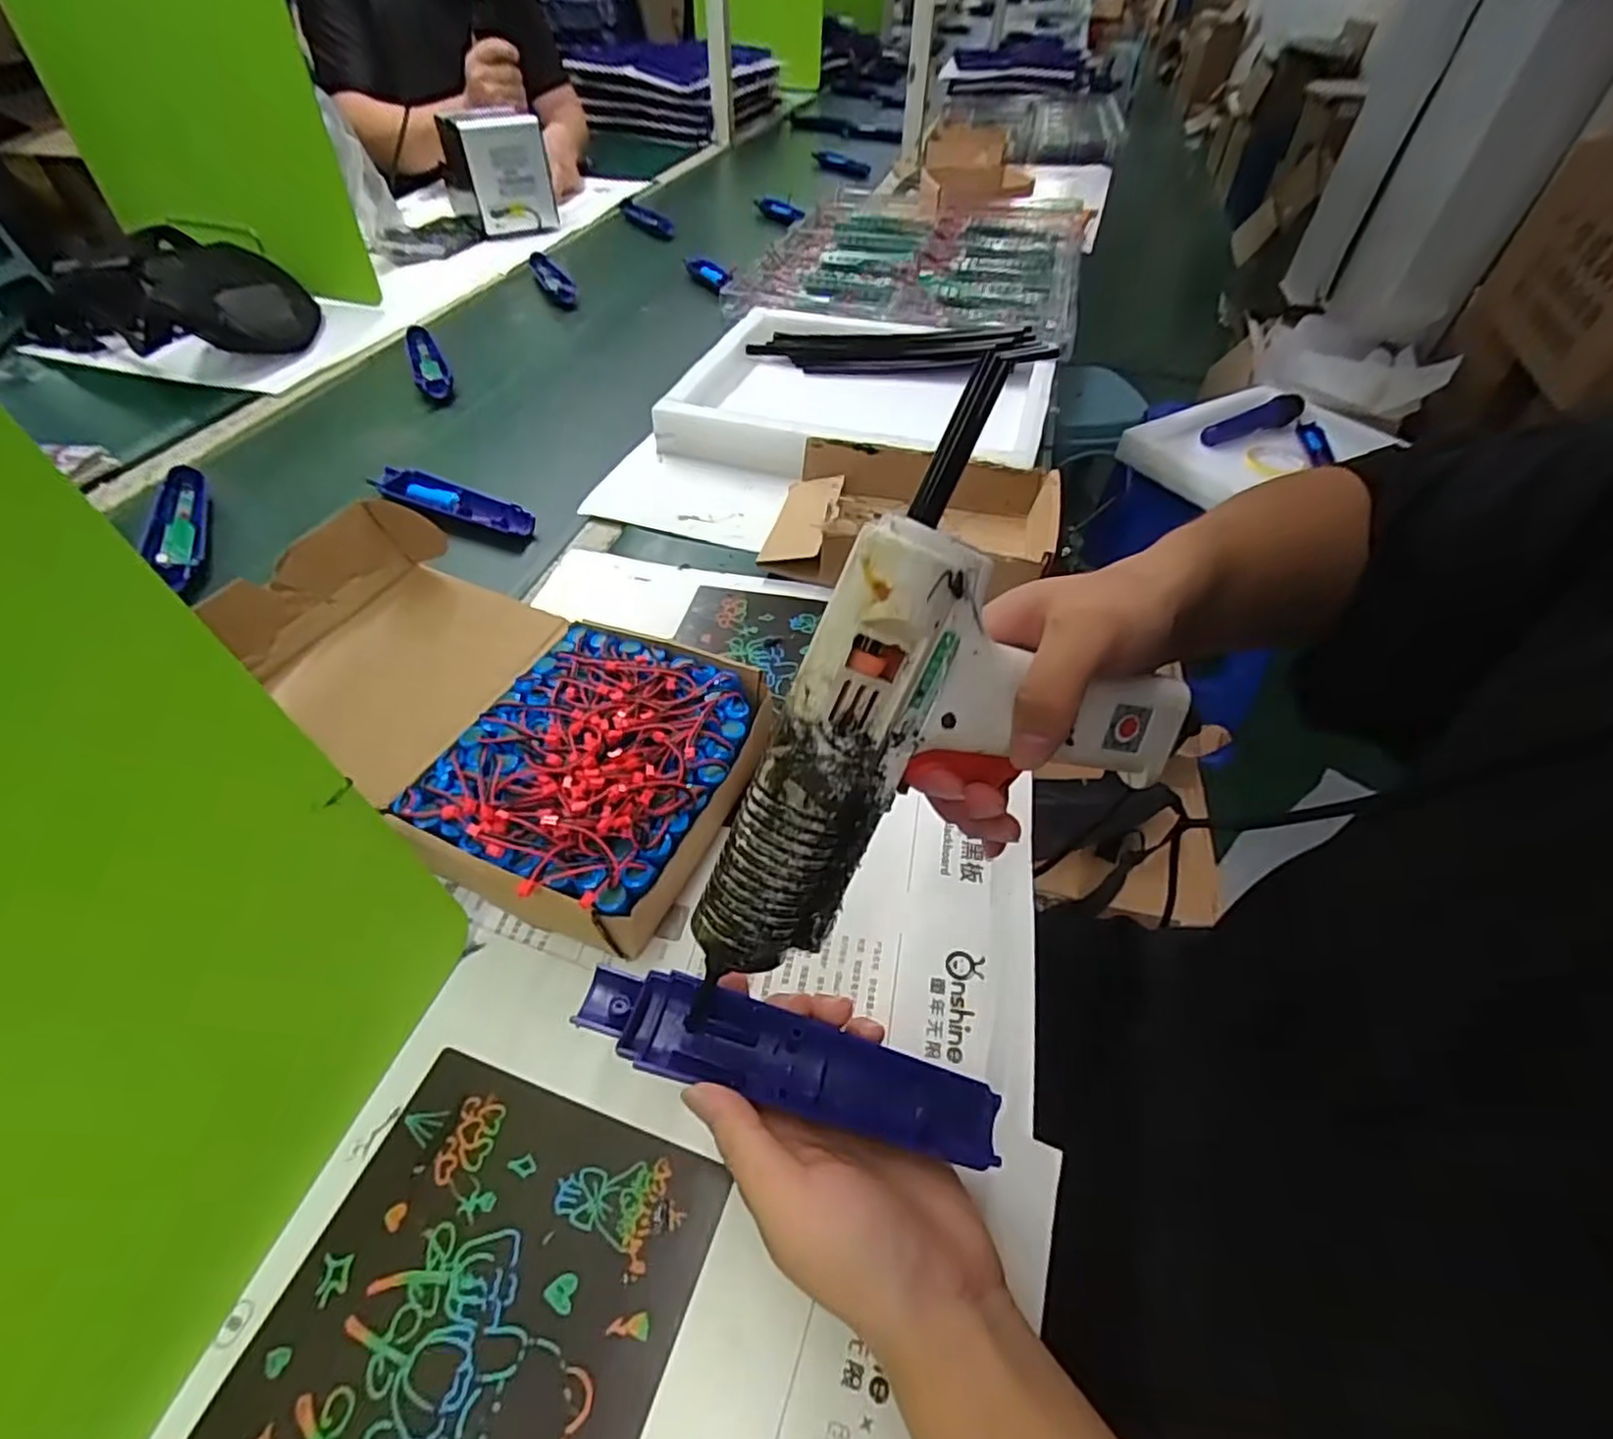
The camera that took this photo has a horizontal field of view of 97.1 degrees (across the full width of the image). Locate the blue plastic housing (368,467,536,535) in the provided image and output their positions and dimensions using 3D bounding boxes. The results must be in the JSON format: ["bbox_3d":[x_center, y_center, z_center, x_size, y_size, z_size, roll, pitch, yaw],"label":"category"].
[{"bbox_3d":[-0.312,-0.188,0.634,0.163,0.027,0.036,20,51,15],"label":"blue plastic housing"}]

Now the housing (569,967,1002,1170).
[{"bbox_3d":[-0.007,0.135,0.282,0.166,0.012,0.036,17,50,2],"label":"housing"}]

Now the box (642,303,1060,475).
[{"bbox_3d":[0.053,-0.334,0.747,0.373,0.062,0.300,17,50,12],"label":"box"}]

